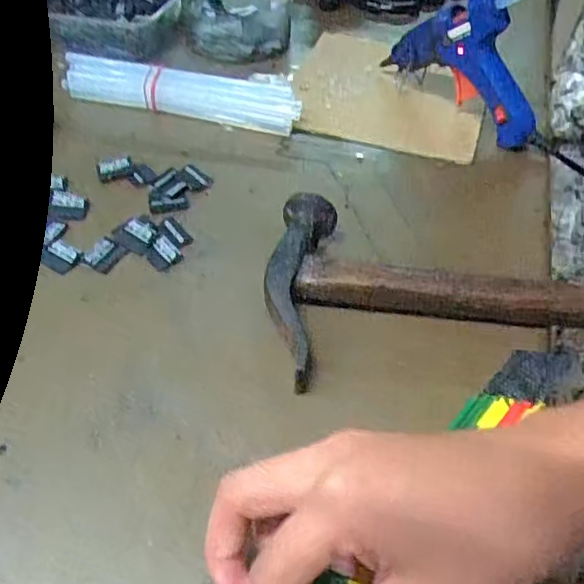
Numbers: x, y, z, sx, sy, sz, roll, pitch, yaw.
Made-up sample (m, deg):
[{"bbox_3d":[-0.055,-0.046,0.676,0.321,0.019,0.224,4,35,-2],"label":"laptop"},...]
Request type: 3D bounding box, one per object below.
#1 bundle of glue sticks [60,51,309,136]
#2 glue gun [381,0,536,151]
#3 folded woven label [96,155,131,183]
[{"bbox_3d":[-0.086,-0.154,0.479,0.185,0.032,0.030,10,46,8],"label":"bundle of glue sticks"},{"bbox_3d":[0.137,-0.185,0.437,0.029,0.143,0.143,-28,52,-26],"label":"glue gun"},{"bbox_3d":[-0.123,-0.085,0.427,0.024,0.008,0.016,-12,47,-14],"label":"folded woven label"}]

